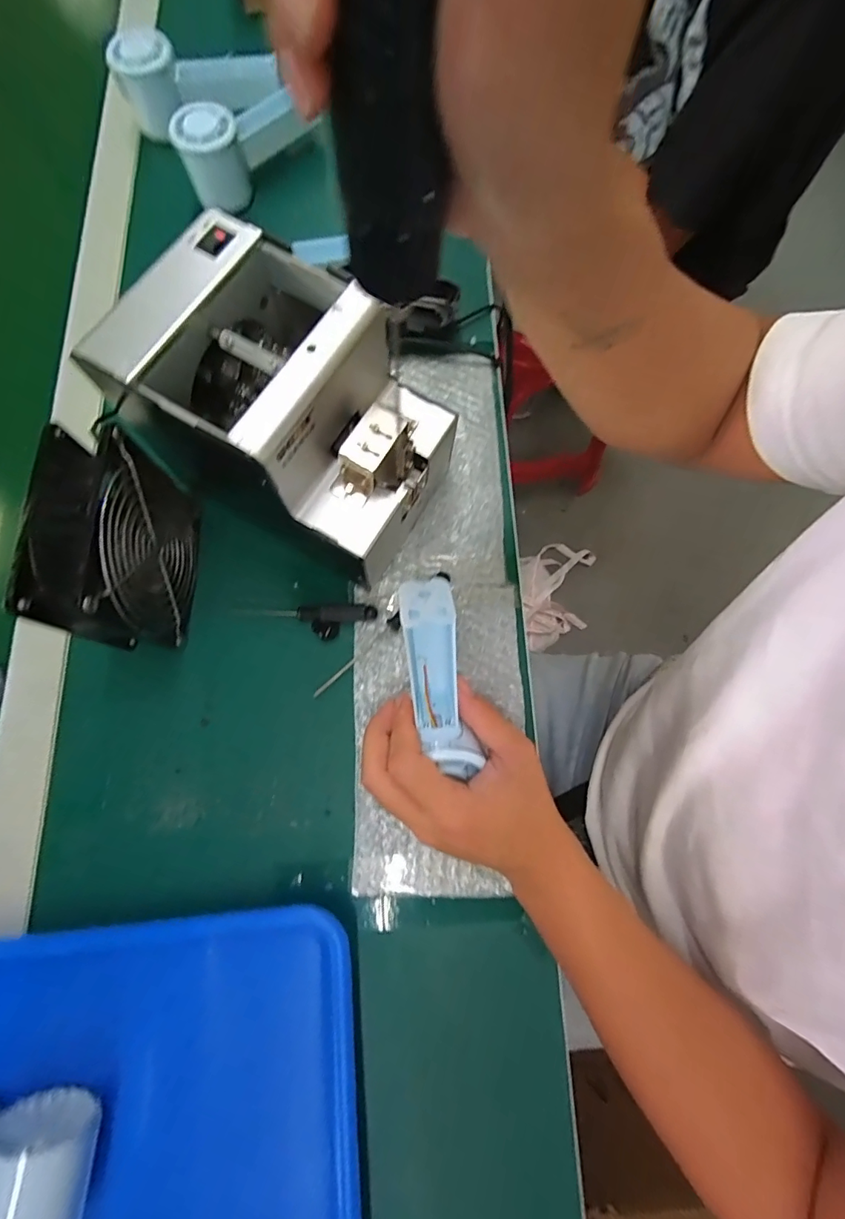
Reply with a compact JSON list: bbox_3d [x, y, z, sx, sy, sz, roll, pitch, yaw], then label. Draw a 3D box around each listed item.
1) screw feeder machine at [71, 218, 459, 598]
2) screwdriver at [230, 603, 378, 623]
[{"bbox_3d":[-0.079,-0.123,0.323,0.166,0.151,0.122,29,77,7],"label":"screw feeder machine"},{"bbox_3d":[-0.090,0.004,0.362,0.108,0.008,0.015,-3,75,-1],"label":"screwdriver"}]

